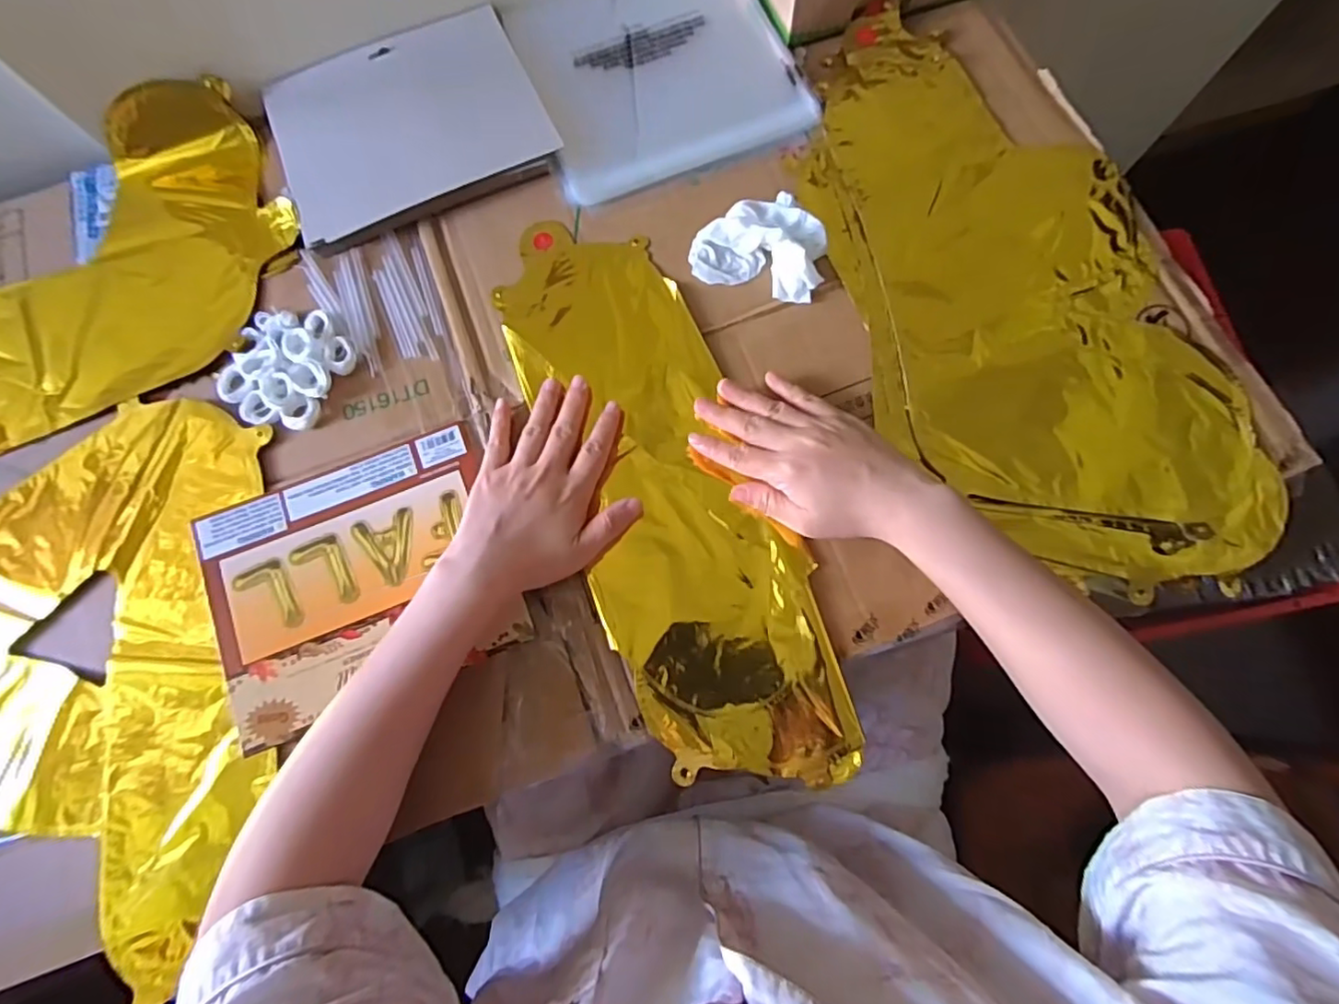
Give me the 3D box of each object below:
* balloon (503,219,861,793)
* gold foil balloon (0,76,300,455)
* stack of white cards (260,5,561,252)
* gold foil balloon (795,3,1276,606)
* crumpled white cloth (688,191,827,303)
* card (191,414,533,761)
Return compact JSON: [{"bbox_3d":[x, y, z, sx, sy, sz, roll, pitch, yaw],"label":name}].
[{"bbox_3d":[-0.005,-0.013,0.426,0.133,0.014,0.415,-20,77,-4],"label":"balloon"},{"bbox_3d":[-0.481,-0.156,0.468,0.397,0.045,0.237,-26,76,-5],"label":"gold foil balloon"},{"bbox_3d":[-0.205,-0.298,0.490,0.204,0.017,0.158,-24,76,-5],"label":"stack of white cards"},{"bbox_3d":[0.246,-0.157,0.448,0.229,0.020,0.459,-14,75,-2],"label":"gold foil balloon"},{"bbox_3d":[0.066,-0.193,0.449,0.094,0.024,0.075,12,76,5],"label":"crumpled white cloth"},{"bbox_3d":[-0.205,0.050,0.410,0.189,0.005,0.156,-22,78,-5],"label":"card"}]

